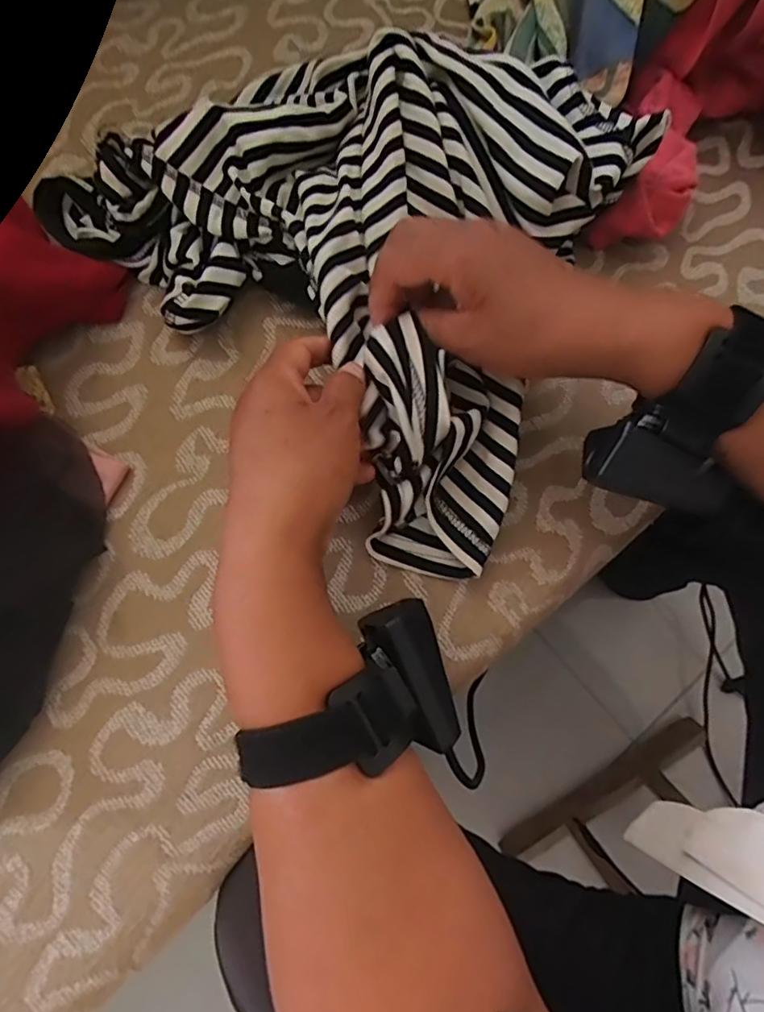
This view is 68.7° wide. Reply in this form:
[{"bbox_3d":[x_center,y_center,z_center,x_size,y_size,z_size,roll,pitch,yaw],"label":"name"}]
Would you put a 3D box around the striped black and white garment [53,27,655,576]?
[{"bbox_3d":[-0.009,-0.178,0.357,0.355,0.068,0.293,38,79,9],"label":"striped black and white garment"}]

